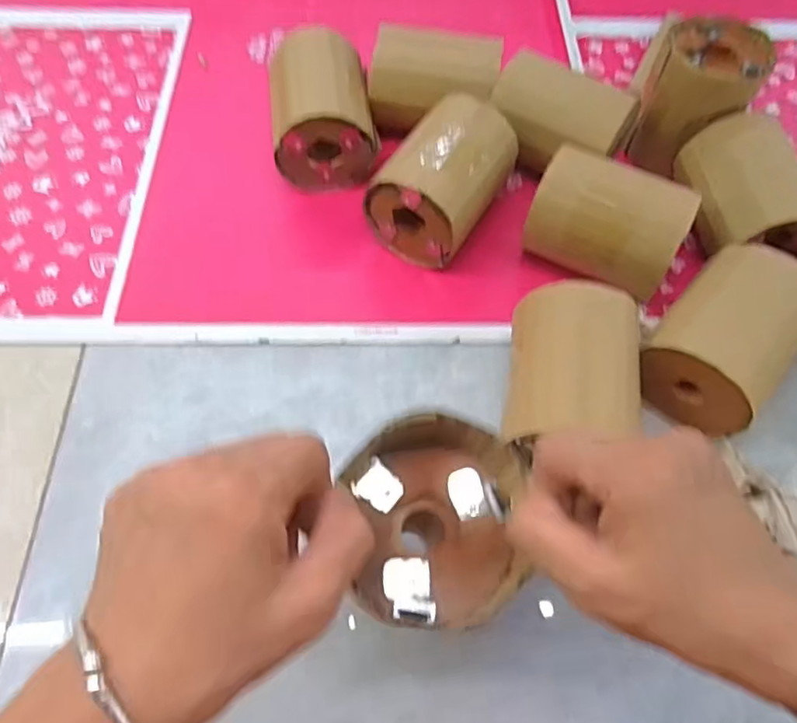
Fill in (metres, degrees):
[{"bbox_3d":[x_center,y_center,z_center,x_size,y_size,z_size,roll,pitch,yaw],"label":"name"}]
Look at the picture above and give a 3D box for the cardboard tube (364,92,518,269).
[{"bbox_3d":[0.038,-0.144,0.487,0.081,0.091,0.108,30,65,14],"label":"cardboard tube"}]

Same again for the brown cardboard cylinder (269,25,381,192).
[{"bbox_3d":[-0.067,-0.218,0.527,0.087,0.088,0.114,-4,62,-4],"label":"brown cardboard cylinder"}]

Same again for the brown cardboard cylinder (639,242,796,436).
[{"bbox_3d":[0.230,-0.014,0.423,0.084,0.090,0.112,39,67,18],"label":"brown cardboard cylinder"}]

